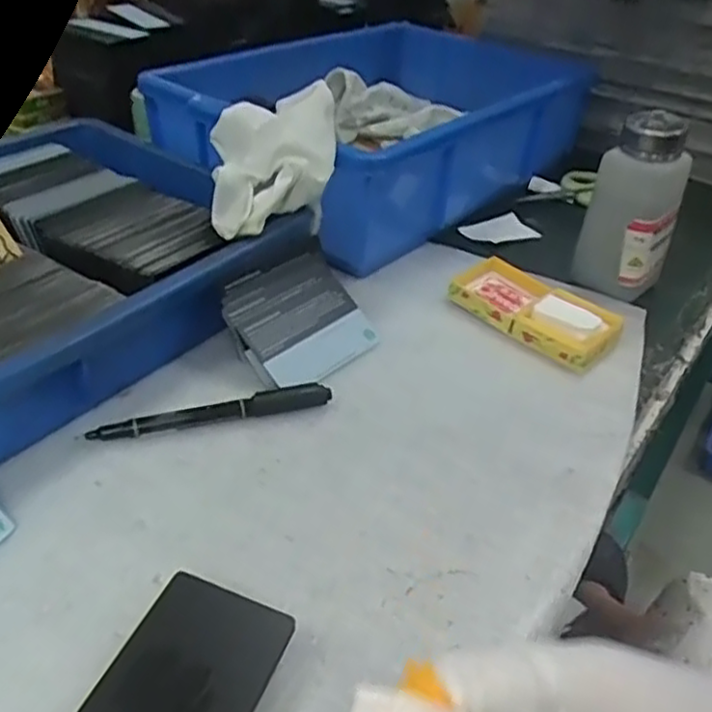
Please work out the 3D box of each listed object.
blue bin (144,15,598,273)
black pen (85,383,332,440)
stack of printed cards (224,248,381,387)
[{"bbox_3d":[0.038,-0.209,0.639,0.222,0.104,0.371,29,44,28],"label":"blue bin"},{"bbox_3d":[-0.076,0.032,0.381,0.127,0.011,0.014,-10,40,-19],"label":"black pen"},{"bbox_3d":[-0.037,-0.023,0.438,0.085,0.016,0.078,-33,85,-38],"label":"stack of printed cards"}]

